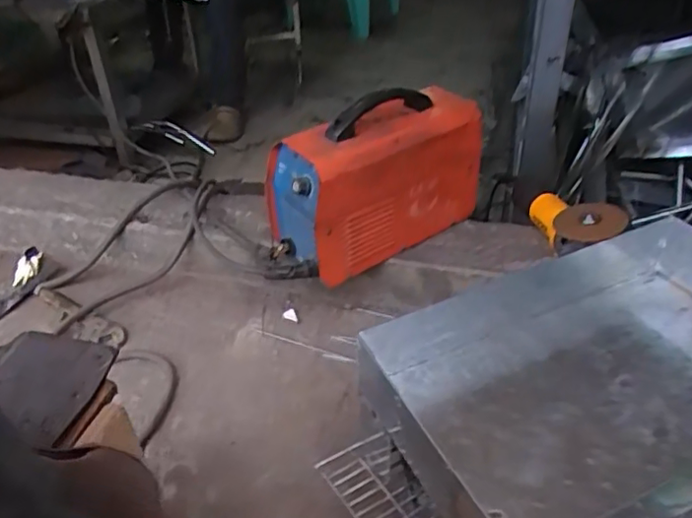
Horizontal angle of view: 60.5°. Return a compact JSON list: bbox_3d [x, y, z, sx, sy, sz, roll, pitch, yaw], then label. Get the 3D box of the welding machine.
[{"bbox_3d":[0.047,-0.127,0.931,0.309,0.231,0.149,-21,40,-23],"label":"welding machine"}]

